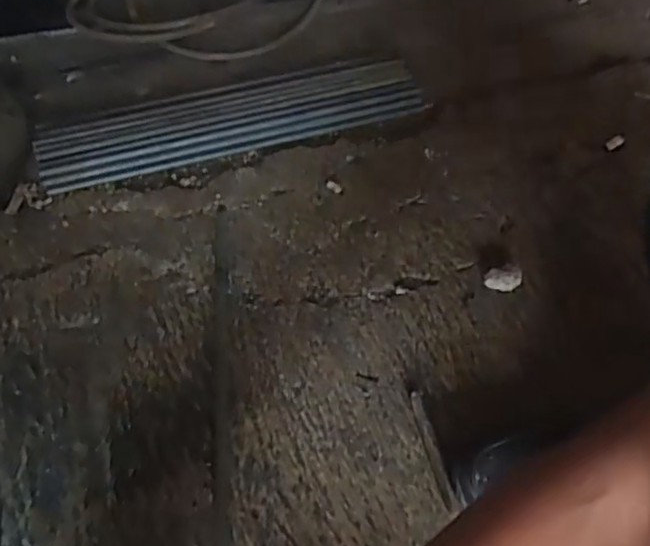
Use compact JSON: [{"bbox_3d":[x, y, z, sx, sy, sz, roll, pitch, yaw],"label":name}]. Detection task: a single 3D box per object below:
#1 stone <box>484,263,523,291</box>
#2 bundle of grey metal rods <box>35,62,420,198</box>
[{"bbox_3d":[0.191,0.008,0.641,0.036,0.027,0.023,-19,56,-15],"label":"stone"},{"bbox_3d":[-0.116,-0.212,0.793,0.494,0.014,0.121,-14,55,-12],"label":"bundle of grey metal rods"}]

